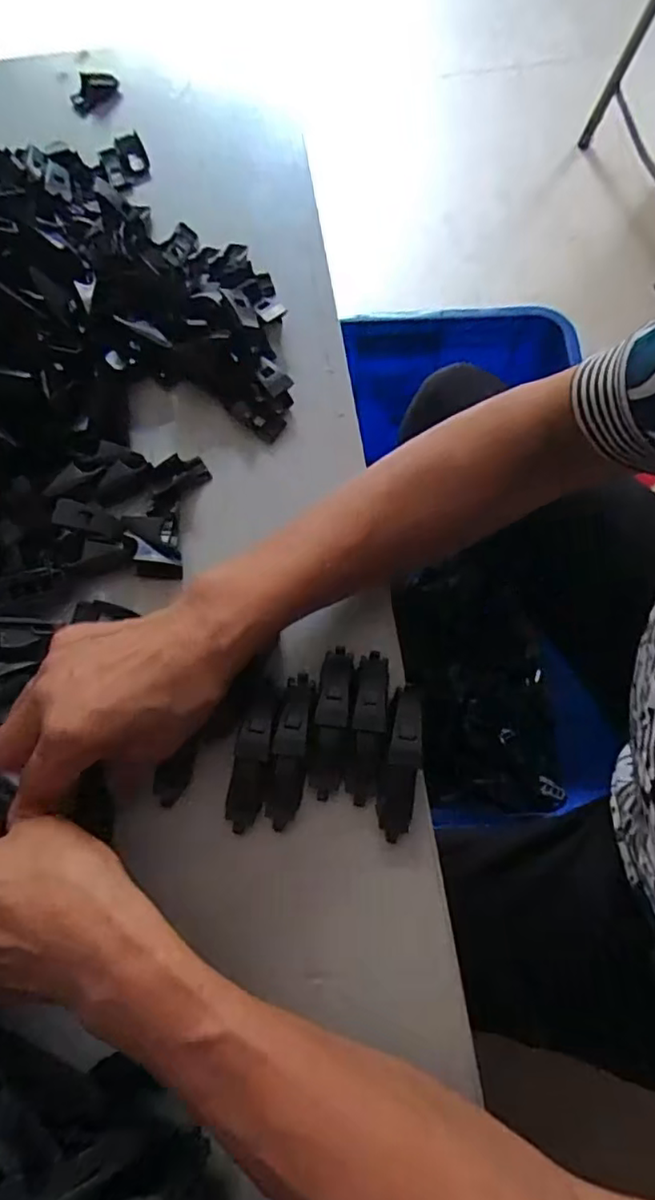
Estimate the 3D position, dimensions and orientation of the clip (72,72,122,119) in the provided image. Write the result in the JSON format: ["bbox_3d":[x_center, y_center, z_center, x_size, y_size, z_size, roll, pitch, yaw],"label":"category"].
[{"bbox_3d":[-0.193,-0.420,0.501,0.040,0.018,0.019,-25,73,-8],"label":"clip"}]

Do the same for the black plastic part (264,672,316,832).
[{"bbox_3d":[-0.020,0.079,0.325,0.019,0.015,0.081,6,72,2],"label":"black plastic part"}]

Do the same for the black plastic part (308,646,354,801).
[{"bbox_3d":[0.002,0.065,0.330,0.020,0.017,0.081,6,72,2],"label":"black plastic part"}]

